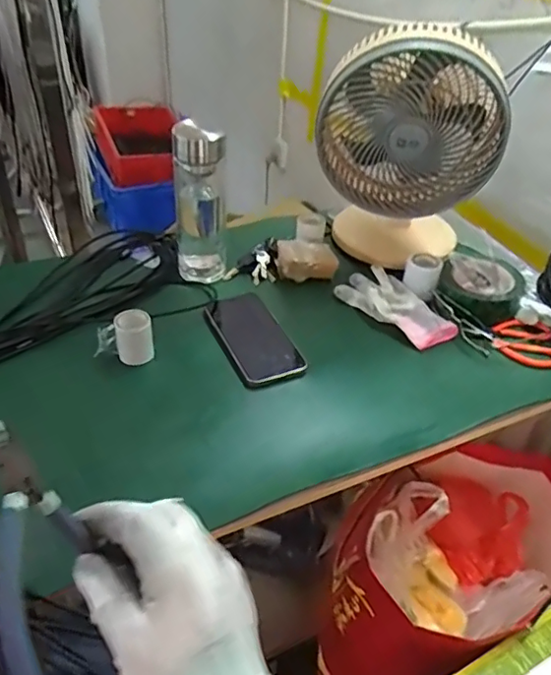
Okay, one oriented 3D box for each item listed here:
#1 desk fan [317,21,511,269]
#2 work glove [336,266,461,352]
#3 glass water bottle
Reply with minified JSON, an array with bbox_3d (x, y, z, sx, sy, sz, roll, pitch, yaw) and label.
[{"bbox_3d":[0.165,-0.234,0.771,0.224,0.324,0.144,4,38,1],"label":"desk fan"},{"bbox_3d":[0.160,-0.045,0.748,0.081,0.022,0.163,-23,45,-30],"label":"work glove"},{"bbox_3d":[-0.100,-0.173,0.758,0.064,0.203,0.059,-2,39,-7],"label":"glass water bottle"}]

